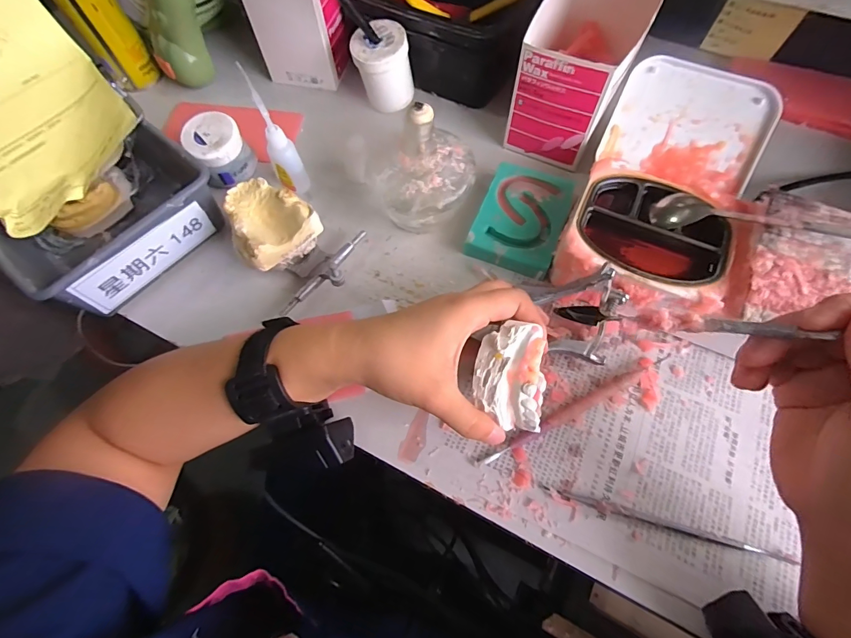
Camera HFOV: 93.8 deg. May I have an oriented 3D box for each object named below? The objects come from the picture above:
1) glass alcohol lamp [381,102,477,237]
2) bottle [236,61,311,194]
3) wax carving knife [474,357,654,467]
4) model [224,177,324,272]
[{"bbox_3d":[0.003,-0.123,0.339,0.073,0.106,0.073,-1,66,2],"label":"glass alcohol lamp"},{"bbox_3d":[-0.130,-0.157,0.348,0.029,0.107,0.022,34,72,15],"label":"bottle"},{"bbox_3d":[0.109,0.068,0.300,0.160,0.011,0.010,-27,68,-10],"label":"wax carving knife"},{"bbox_3d":[-0.134,-0.079,0.347,0.068,0.051,0.069,-38,70,-15],"label":"model"}]

